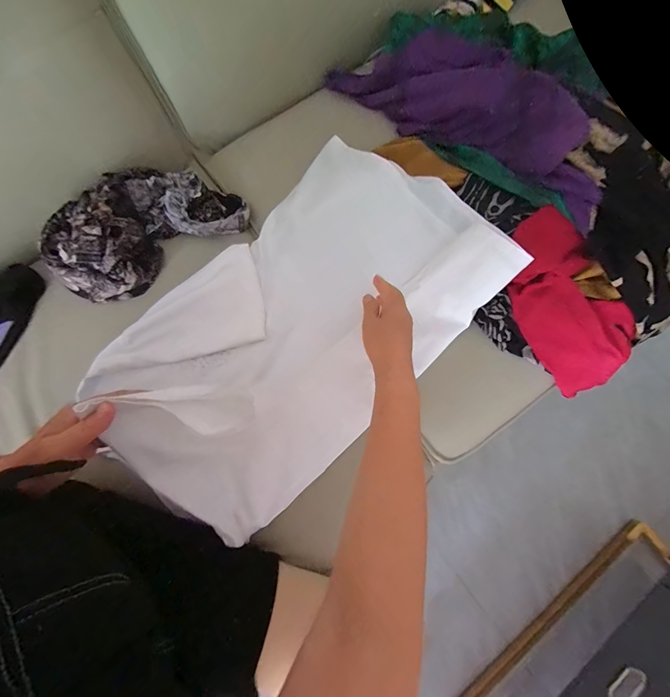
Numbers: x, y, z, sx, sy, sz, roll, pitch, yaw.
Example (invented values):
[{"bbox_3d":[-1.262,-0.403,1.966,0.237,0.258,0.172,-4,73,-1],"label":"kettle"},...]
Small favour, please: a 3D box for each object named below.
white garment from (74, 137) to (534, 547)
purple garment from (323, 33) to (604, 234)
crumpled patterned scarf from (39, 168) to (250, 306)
[{"bbox_3d":[-0.041,-0.069,0.456,0.526,0.140,0.350,-41,81,-10],"label":"white garment"},{"bbox_3d":[0.219,-0.389,0.523,0.147,0.086,0.489,-43,69,-10],"label":"purple garment"},{"bbox_3d":[-0.306,-0.206,0.514,0.286,0.094,0.168,-38,81,-9],"label":"crumpled patterned scarf"}]

